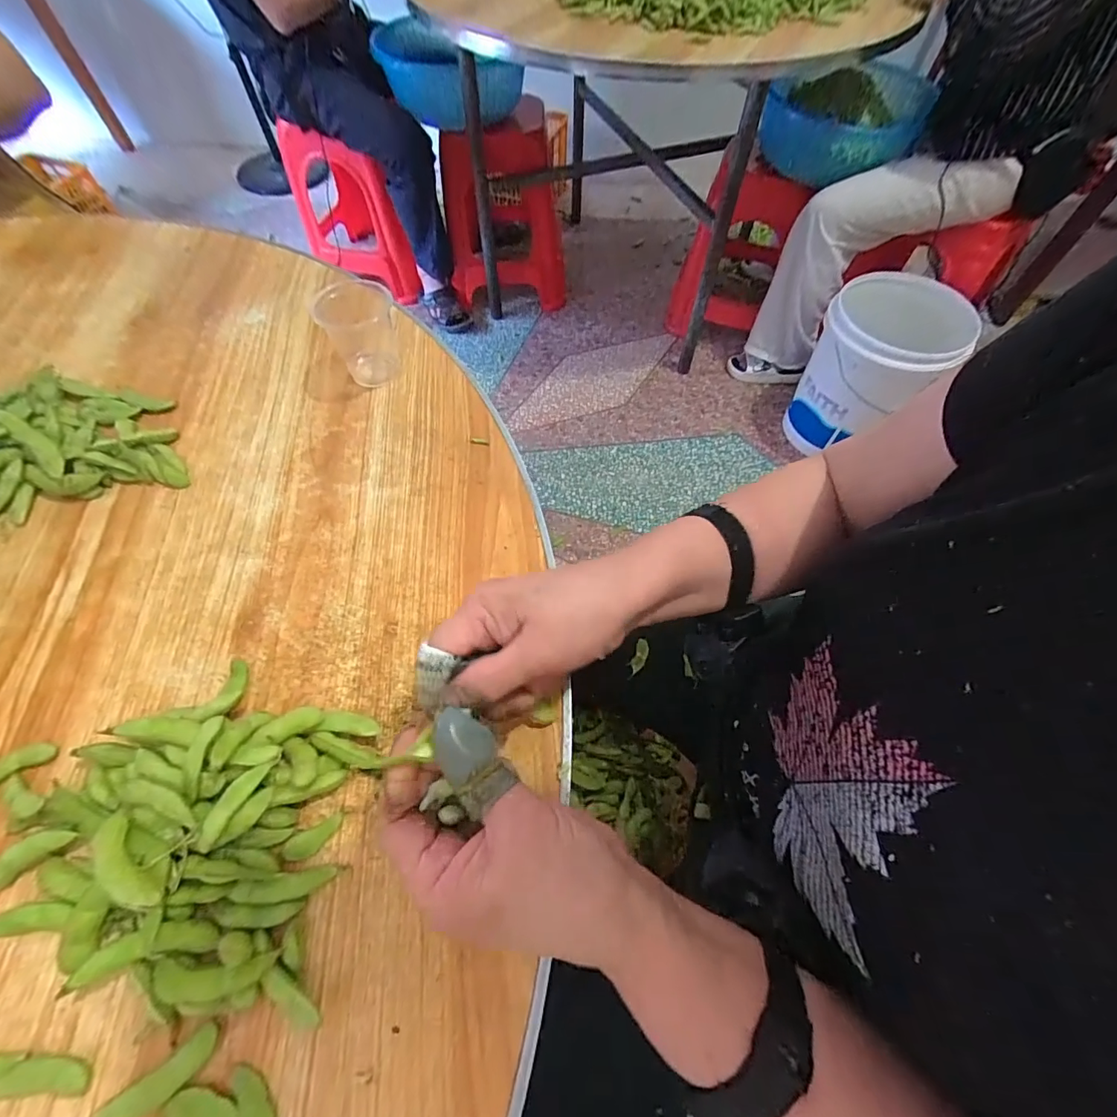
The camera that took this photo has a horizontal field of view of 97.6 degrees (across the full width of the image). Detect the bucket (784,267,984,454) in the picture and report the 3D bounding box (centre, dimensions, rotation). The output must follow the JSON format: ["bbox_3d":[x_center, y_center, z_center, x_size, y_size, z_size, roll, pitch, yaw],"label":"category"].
[{"bbox_3d":[0.776,-0.473,1.259,0.375,0.342,0.287,-35,67,-19],"label":"bucket"}]

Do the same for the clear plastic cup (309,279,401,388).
[{"bbox_3d":[-0.174,-0.201,0.434,0.063,0.071,0.063,0,60,-1],"label":"clear plastic cup"}]

